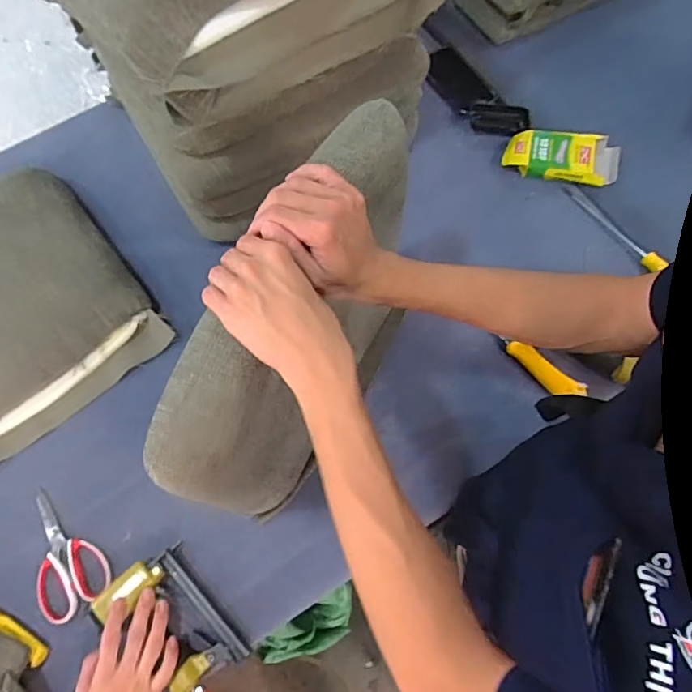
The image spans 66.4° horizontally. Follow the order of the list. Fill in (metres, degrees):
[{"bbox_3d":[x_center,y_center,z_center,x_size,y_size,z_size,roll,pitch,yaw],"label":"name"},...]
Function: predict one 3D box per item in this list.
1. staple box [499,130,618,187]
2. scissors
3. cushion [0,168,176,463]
[{"bbox_3d":[0.380,-0.336,0.937,0.190,0.035,0.087,8,71,5],"label":"staple box"},{"bbox_3d":[-0.412,0.289,0.749,0.105,0.021,0.178,-35,73,-10],"label":"scissors"},{"bbox_3d":[-0.579,-0.046,0.851,0.443,0.088,0.422,-38,73,-11],"label":"cushion"}]

